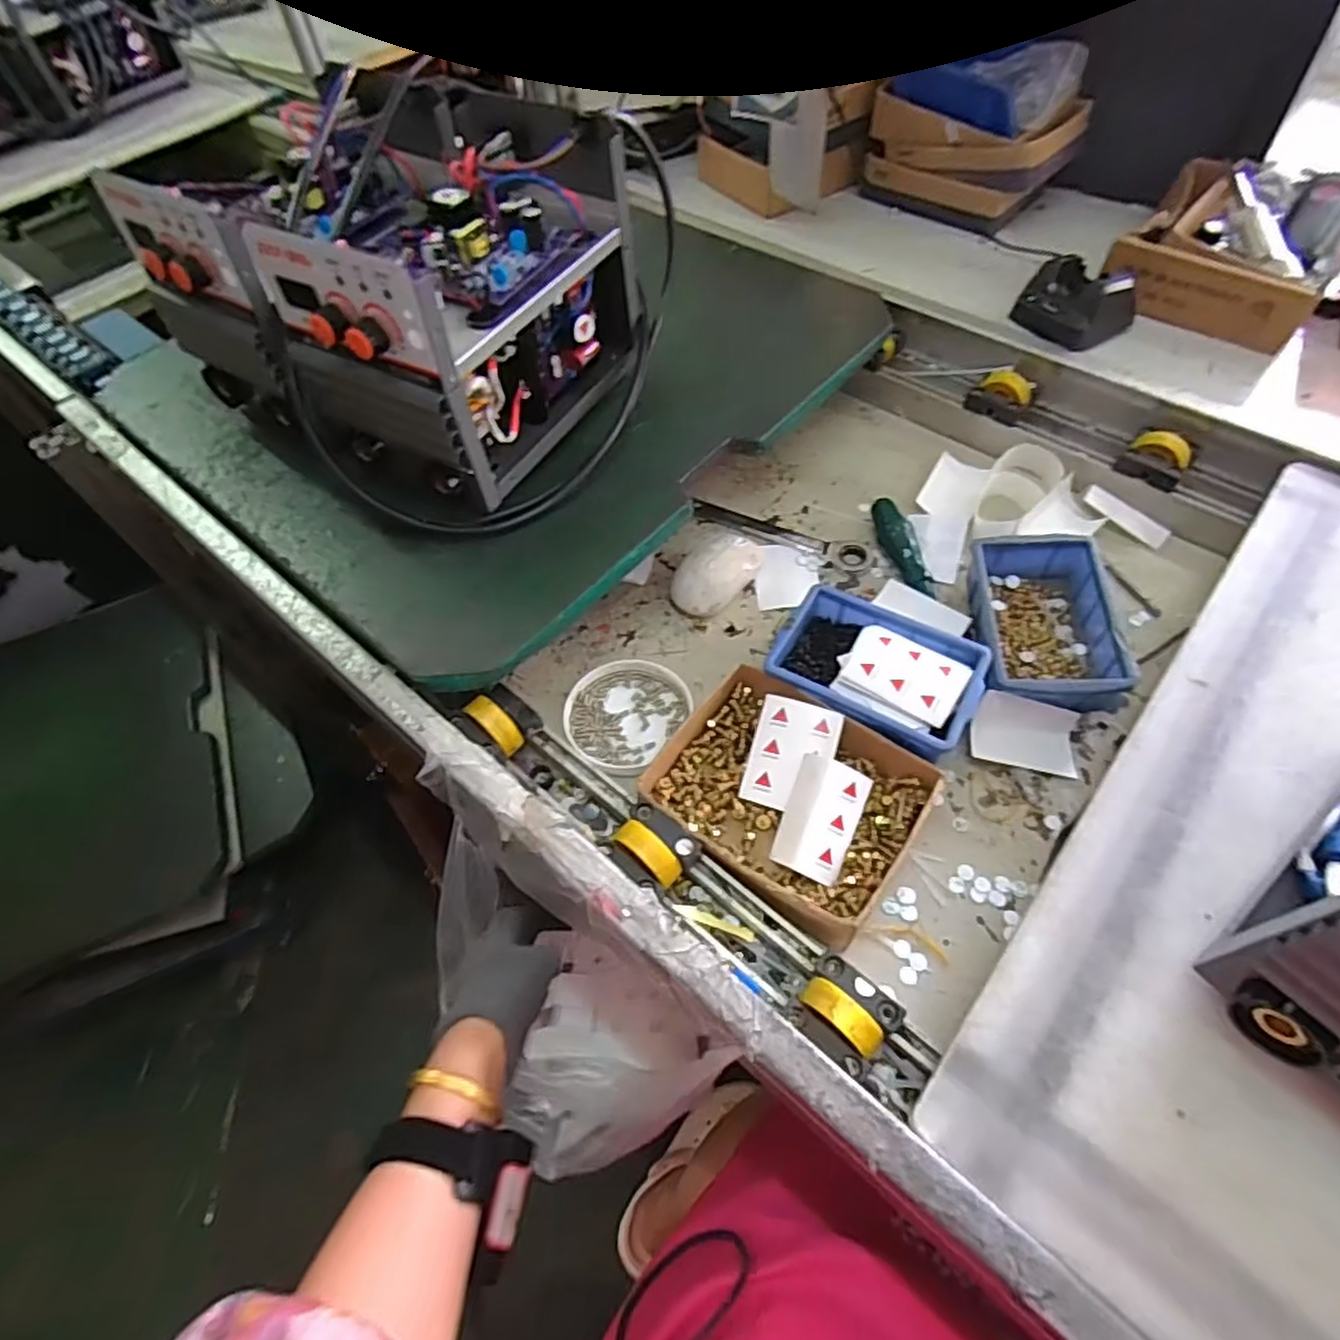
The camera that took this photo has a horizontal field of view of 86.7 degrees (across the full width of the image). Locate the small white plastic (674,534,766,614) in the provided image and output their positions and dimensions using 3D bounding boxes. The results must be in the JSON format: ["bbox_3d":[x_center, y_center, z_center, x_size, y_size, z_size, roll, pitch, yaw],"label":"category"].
[{"bbox_3d":[0.039,-0.089,0.622,0.052,0.028,0.089,31,64,22],"label":"small white plastic"}]

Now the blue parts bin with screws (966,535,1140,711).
[{"bbox_3d":[0.290,-0.040,0.555,0.101,0.049,0.142,1,57,5],"label":"blue parts bin with screws"}]

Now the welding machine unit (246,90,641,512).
[{"bbox_3d":[-0.157,-0.291,0.580,0.178,0.194,0.285,26,62,20],"label":"welding machine unit"}]

